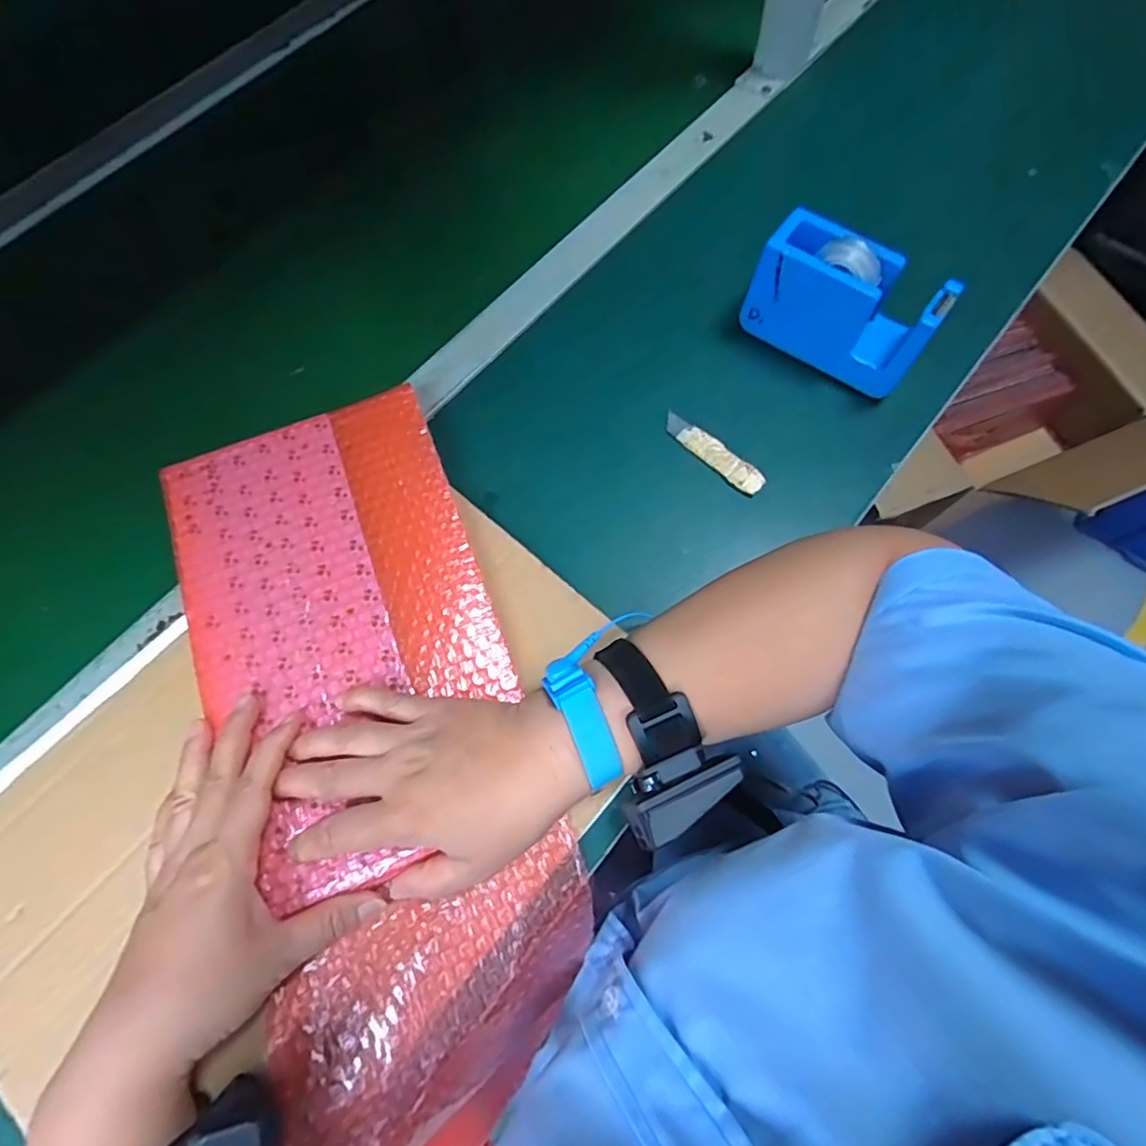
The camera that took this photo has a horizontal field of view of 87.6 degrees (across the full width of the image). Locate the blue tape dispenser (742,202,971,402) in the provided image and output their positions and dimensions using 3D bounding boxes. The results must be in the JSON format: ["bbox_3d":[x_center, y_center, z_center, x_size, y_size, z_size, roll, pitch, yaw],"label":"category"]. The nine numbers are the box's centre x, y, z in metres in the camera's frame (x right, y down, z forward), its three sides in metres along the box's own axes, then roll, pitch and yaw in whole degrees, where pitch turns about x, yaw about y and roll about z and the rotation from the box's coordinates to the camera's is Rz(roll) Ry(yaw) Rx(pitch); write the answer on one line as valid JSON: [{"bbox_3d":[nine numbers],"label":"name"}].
[{"bbox_3d":[0.195,-0.194,0.436,0.129,0.080,0.048,33,74,12],"label":"blue tape dispenser"}]

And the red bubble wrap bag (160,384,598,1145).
[{"bbox_3d":[-0.124,0.097,0.377,0.185,0.037,0.445,-19,75,-8],"label":"red bubble wrap bag"}]

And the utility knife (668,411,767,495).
[{"bbox_3d":[0.104,-0.091,0.443,0.020,0.006,0.087,-41,74,-13],"label":"utility knife"}]

